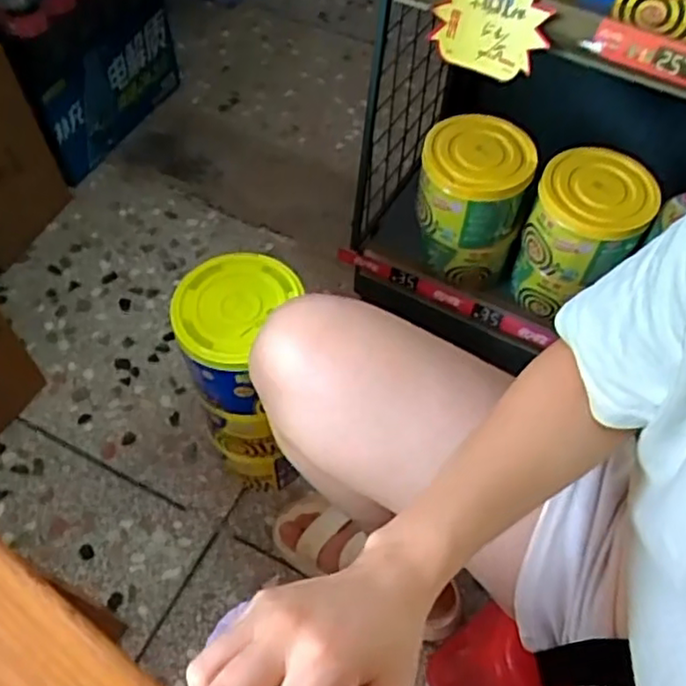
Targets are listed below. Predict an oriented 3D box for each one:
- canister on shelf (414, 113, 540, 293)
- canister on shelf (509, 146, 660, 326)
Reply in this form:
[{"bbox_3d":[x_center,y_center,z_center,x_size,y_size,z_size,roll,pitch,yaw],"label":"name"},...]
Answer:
[{"bbox_3d":[0.164,-0.181,0.903,0.134,0.187,0.131,7,57,3],"label":"canister on shelf"},{"bbox_3d":[0.298,-0.129,0.872,0.125,0.192,0.133,1,57,-1],"label":"canister on shelf"}]

